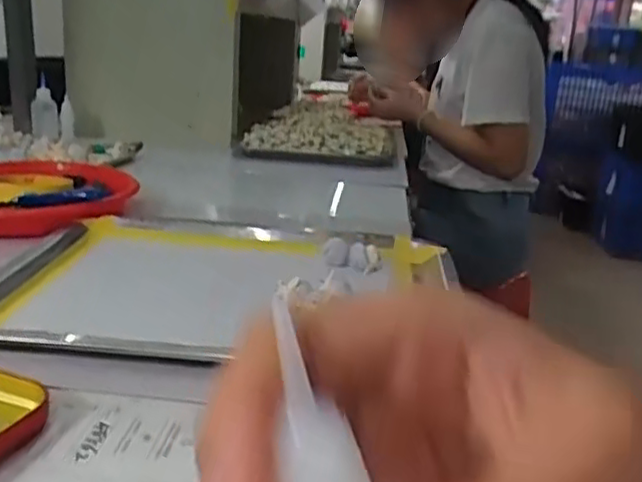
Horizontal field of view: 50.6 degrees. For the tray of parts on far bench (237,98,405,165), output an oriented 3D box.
[{"bbox_3d":[0.002,-0.200,1.173,0.258,0.063,0.321,5,18,5],"label":"tray of parts on far bench"}]

